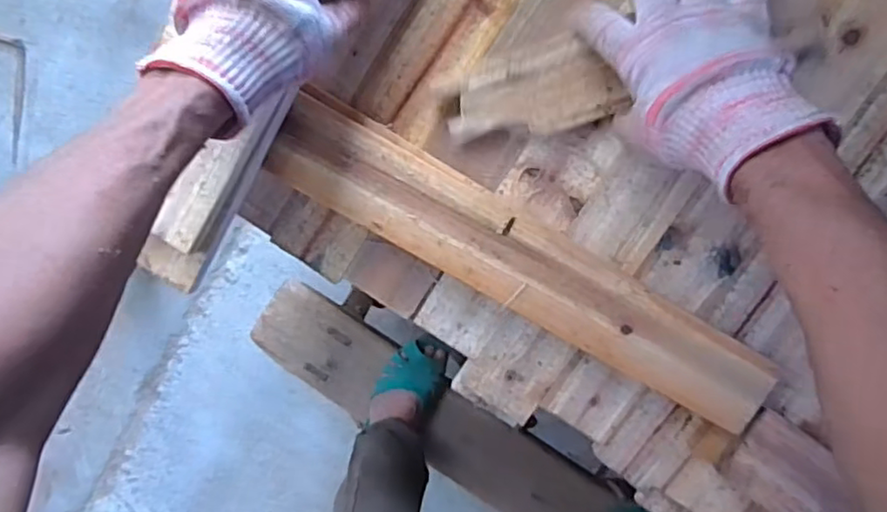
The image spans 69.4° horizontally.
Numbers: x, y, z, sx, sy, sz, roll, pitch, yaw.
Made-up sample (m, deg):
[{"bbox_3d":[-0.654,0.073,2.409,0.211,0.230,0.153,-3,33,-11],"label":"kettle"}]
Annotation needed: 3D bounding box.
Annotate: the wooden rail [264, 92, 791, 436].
[{"bbox_3d":[0.059,0.004,0.471,0.388,0.036,0.061,30,100,-2],"label":"wooden rail"}]

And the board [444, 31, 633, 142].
[{"bbox_3d":[0.062,-0.115,0.451,0.116,0.011,0.057,-10,99,4],"label":"board"}]

